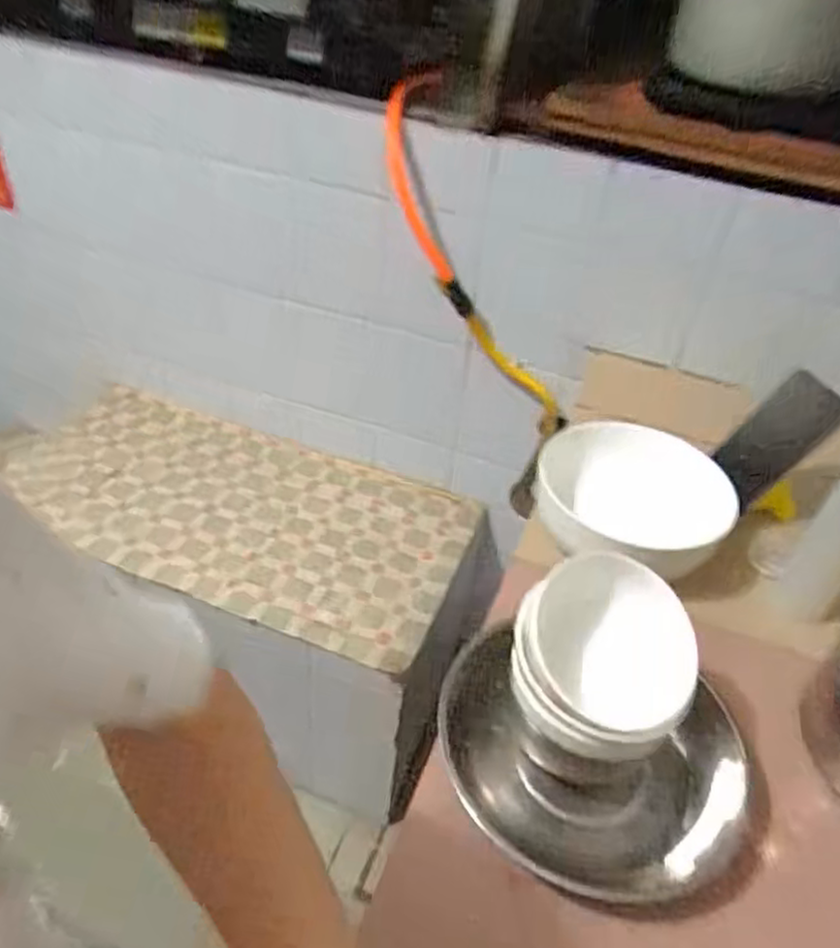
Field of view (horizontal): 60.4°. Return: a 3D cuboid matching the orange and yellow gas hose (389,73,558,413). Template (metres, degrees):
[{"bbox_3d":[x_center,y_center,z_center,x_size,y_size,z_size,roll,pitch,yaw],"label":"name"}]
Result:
[{"bbox_3d":[0.071,-0.290,1.027,0.128,0.500,0.063,-17,31,26],"label":"orange and yellow gas hose"}]

